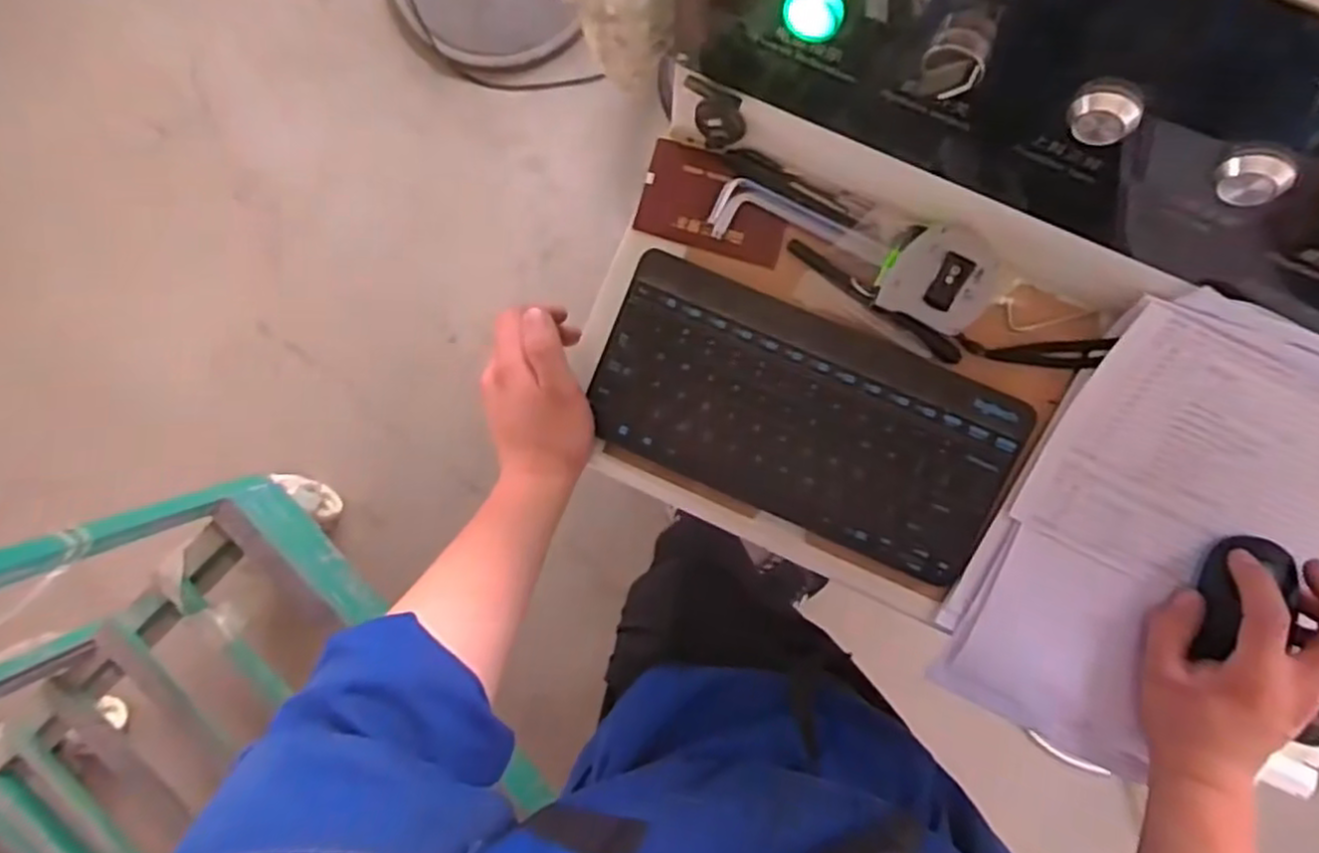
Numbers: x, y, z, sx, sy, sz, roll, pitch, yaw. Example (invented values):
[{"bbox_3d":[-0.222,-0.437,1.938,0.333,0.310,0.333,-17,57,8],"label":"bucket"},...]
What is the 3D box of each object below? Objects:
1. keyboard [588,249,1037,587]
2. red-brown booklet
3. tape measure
[{"bbox_3d":[0.098,-0.006,0.506,0.281,0.016,0.137,23,99,4],"label":"keyboard"},{"bbox_3d":[0.039,-0.155,0.510,0.101,0.011,0.064,17,98,5],"label":"red-brown booklet"},{"bbox_3d":[0.177,-0.094,0.469,0.066,0.028,0.058,23,99,4],"label":"tape measure"}]

